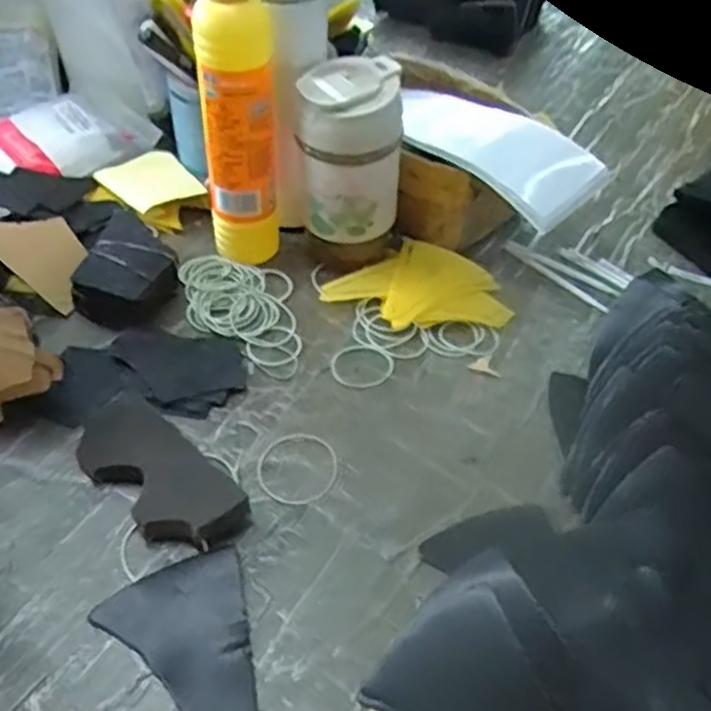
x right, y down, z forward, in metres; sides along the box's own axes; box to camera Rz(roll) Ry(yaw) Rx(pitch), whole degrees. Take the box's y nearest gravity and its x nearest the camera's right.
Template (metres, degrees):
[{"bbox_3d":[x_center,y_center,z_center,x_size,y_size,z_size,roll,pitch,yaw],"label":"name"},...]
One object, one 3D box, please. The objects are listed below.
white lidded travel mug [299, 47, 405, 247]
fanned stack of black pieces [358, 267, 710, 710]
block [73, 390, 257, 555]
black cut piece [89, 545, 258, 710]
[{"bbox_3d":[-0.002,-0.157,0.581,0.074,0.124,0.073,4,46,2],"label":"white lidded travel mug"},{"bbox_3d":[0.176,0.097,0.441,0.196,0.054,0.363,28,51,23],"label":"fanned stack of black pieces"},{"bbox_3d":[-0.131,0.072,0.473,0.140,0.023,0.057,36,55,28],"label":"block"},{"bbox_3d":[-0.092,0.167,0.399,0.079,0.004,0.122,-13,48,-14],"label":"black cut piece"}]

